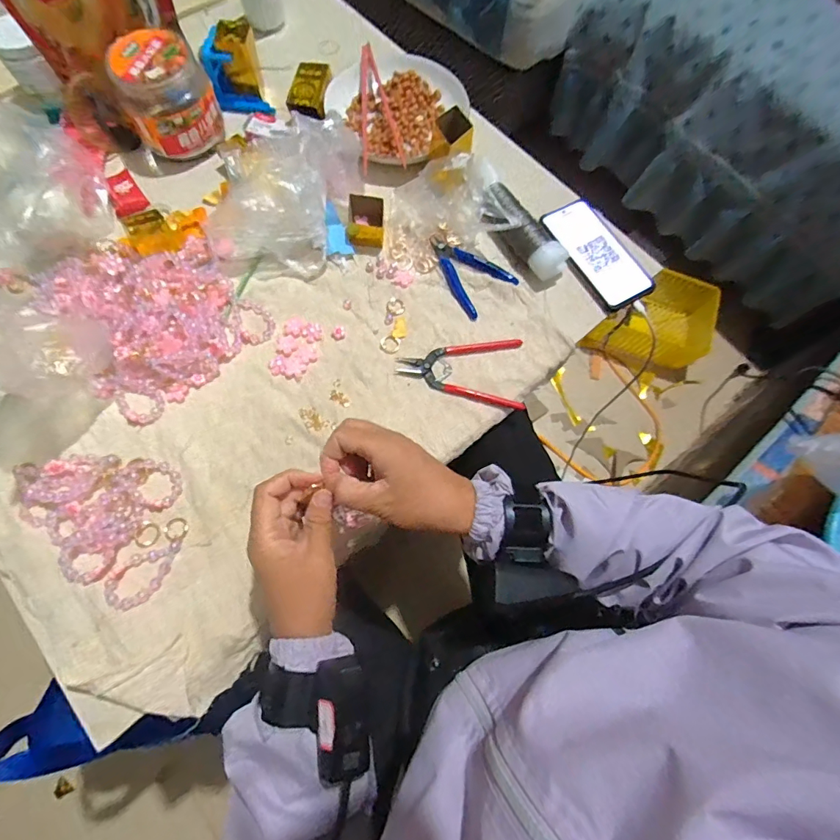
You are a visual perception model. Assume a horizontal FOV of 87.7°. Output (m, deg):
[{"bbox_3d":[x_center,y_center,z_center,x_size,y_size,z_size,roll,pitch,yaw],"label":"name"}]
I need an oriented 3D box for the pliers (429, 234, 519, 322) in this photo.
[{"bbox_3d":[0.053,-0.188,0.547,0.077,0.012,0.118,-43,78,-14],"label":"pliers"}]

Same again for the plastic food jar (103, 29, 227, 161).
[{"bbox_3d":[-0.313,-0.403,0.543,0.106,0.085,0.085,-16,73,-7],"label":"plastic food jar"}]

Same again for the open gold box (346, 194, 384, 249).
[{"bbox_3d":[-0.068,-0.249,0.547,0.046,0.038,0.053,3,71,-1],"label":"open gold box"}]

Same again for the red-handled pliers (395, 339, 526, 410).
[{"bbox_3d":[0.047,-0.060,0.505,0.144,0.007,0.083,5,71,0],"label":"red-handled pliers"}]

